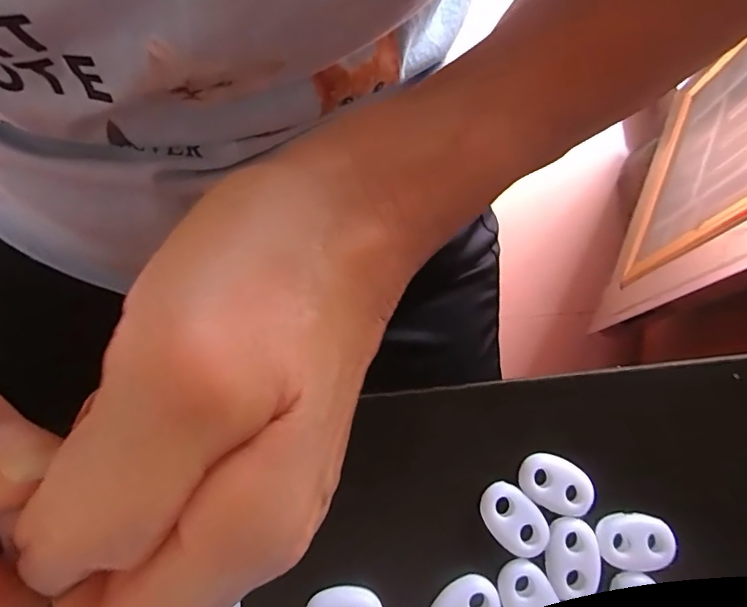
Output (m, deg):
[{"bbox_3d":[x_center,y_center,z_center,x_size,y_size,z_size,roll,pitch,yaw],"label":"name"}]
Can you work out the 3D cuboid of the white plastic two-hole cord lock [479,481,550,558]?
[{"bbox_3d":[0.042,0.065,0.150,0.014,0.005,0.022,-41,81,-11],"label":"white plastic two-hole cord lock"}]

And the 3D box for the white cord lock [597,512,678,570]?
[{"bbox_3d":[0.078,0.071,0.148,0.021,0.006,0.015,2,76,-1],"label":"white cord lock"}]

